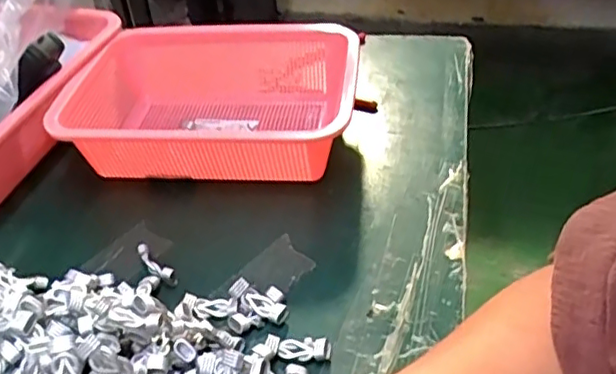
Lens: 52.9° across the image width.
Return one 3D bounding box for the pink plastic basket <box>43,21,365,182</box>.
[{"bbox_3d":[-0.086,-0.081,0.601,0.263,0.083,0.188,3,41,10],"label":"pink plastic basket"}]

